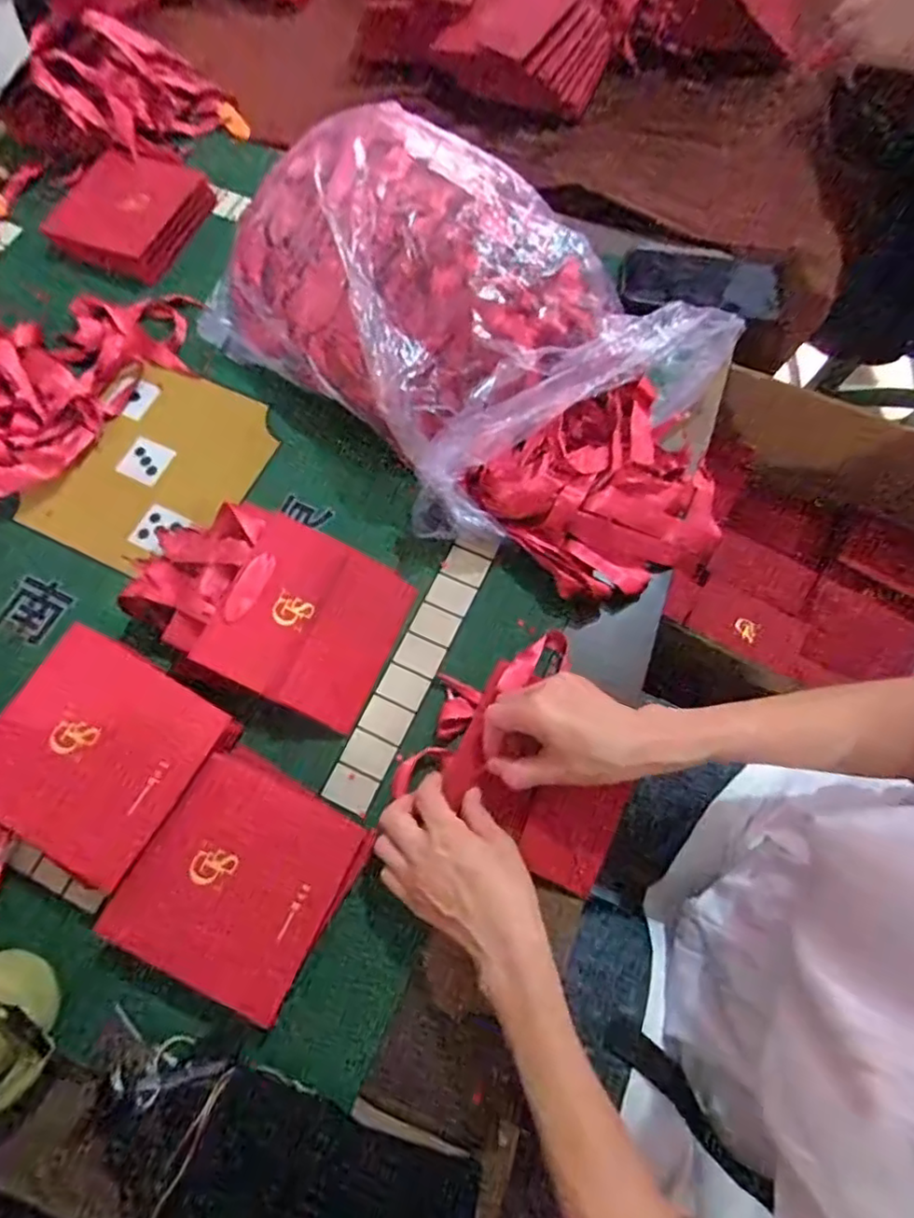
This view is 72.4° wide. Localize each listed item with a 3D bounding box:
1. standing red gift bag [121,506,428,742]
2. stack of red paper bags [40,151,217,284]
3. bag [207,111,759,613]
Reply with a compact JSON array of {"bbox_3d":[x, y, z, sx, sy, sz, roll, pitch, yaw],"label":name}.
[{"bbox_3d":[-0.158,-0.007,0.521,0.208,0.063,0.140,21,71,8],"label":"standing red gift bag"},{"bbox_3d":[-0.362,-0.446,0.702,0.135,0.030,0.150,21,70,8],"label":"stack of red paper bags"},{"bbox_3d":[0.011,-0.239,0.544,0.508,0.124,0.285,31,72,11],"label":"bag"}]

